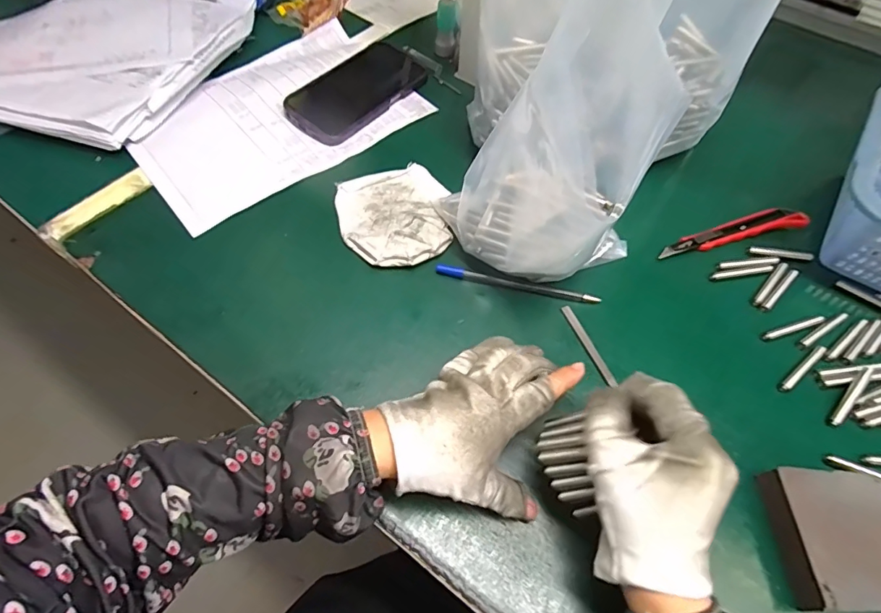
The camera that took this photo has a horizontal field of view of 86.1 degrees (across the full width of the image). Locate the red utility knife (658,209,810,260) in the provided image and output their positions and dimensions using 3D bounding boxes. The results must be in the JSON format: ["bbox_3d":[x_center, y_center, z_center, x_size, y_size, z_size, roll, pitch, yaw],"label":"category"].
[{"bbox_3d":[0.275,-0.071,0.445,0.149,0.013,0.025,-13,59,-11],"label":"red utility knife"}]

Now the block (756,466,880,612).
[{"bbox_3d":[0.254,0.148,0.300,0.069,0.023,0.079,5,57,0],"label":"block"}]

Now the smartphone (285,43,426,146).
[{"bbox_3d":[-0.093,-0.244,0.532,0.081,0.018,0.166,32,61,17],"label":"smartphone"}]

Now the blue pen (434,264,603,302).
[{"bbox_3d":[0.066,-0.020,0.409,0.139,0.007,0.011,11,57,4],"label":"blue pen"}]

